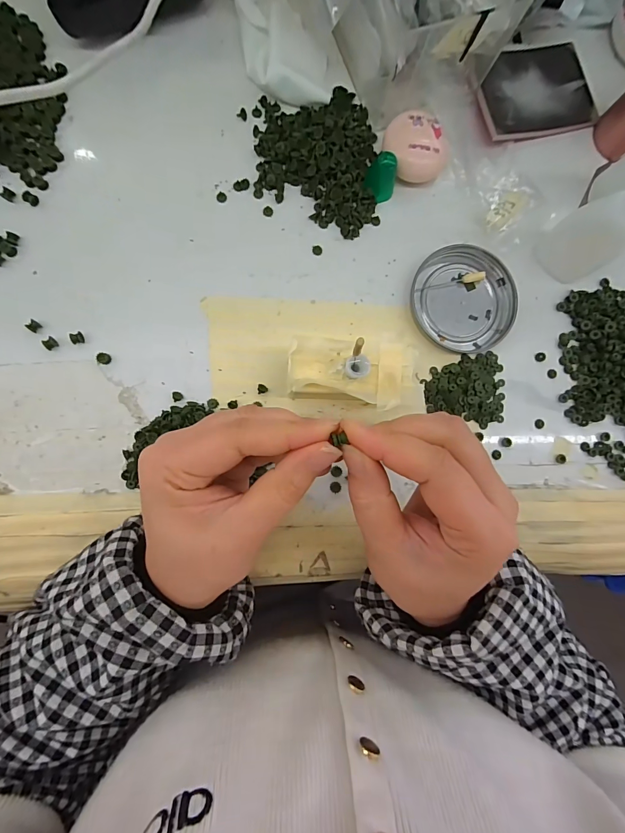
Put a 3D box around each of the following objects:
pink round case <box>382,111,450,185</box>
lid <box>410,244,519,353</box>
[{"bbox_3d":[0.074,-0.194,0.269,0.046,0.017,0.041,21,85,-4],"label":"pink round case"},{"bbox_3d":[0.113,-0.087,0.276,0.081,0.009,0.072,43,84,-2],"label":"lid"}]

